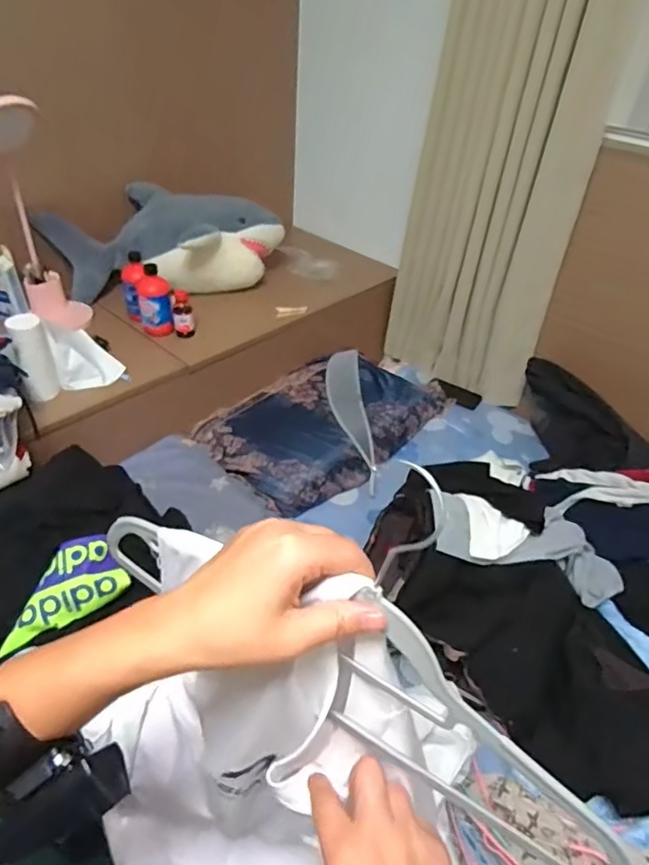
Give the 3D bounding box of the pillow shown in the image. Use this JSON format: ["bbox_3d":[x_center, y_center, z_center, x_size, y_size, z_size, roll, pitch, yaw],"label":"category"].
[{"bbox_3d":[0.017,-0.033,1.389,0.349,0.084,0.607,33,47,29],"label":"pillow"}]

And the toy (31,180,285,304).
[{"bbox_3d":[-0.384,-0.467,1.364,0.550,0.198,0.221,1,40,-5],"label":"toy"}]

